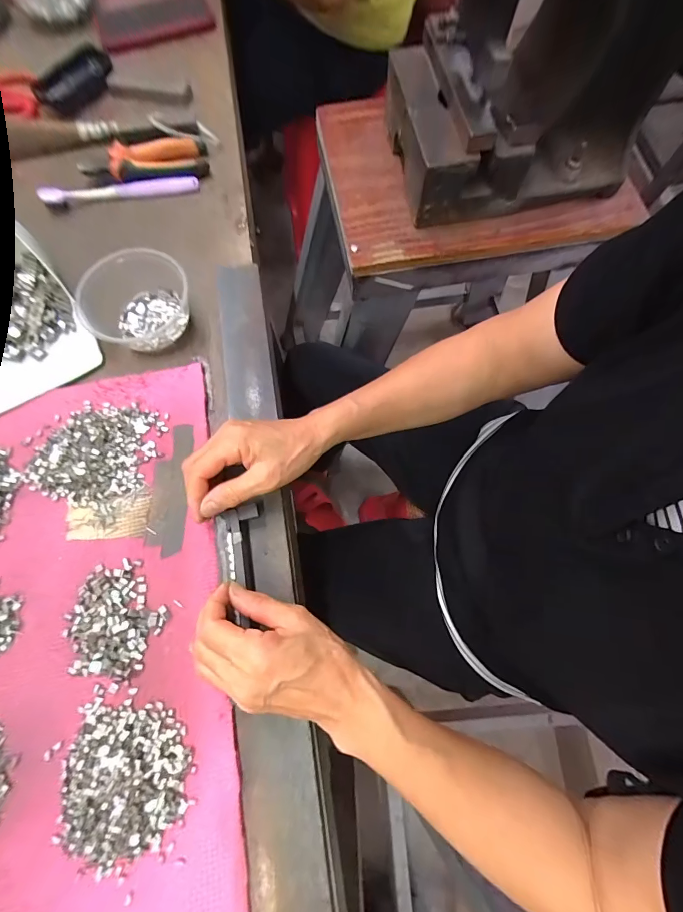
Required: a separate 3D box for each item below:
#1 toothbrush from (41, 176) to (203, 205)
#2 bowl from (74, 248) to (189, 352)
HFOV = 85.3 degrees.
[{"bbox_3d":[-0.274,-0.330,0.462,0.189,0.019,0.012,-8,74,-4],"label":"toothbrush"},{"bbox_3d":[-0.214,-0.161,0.388,0.107,0.051,0.096,-43,79,-13],"label":"bowl"}]

